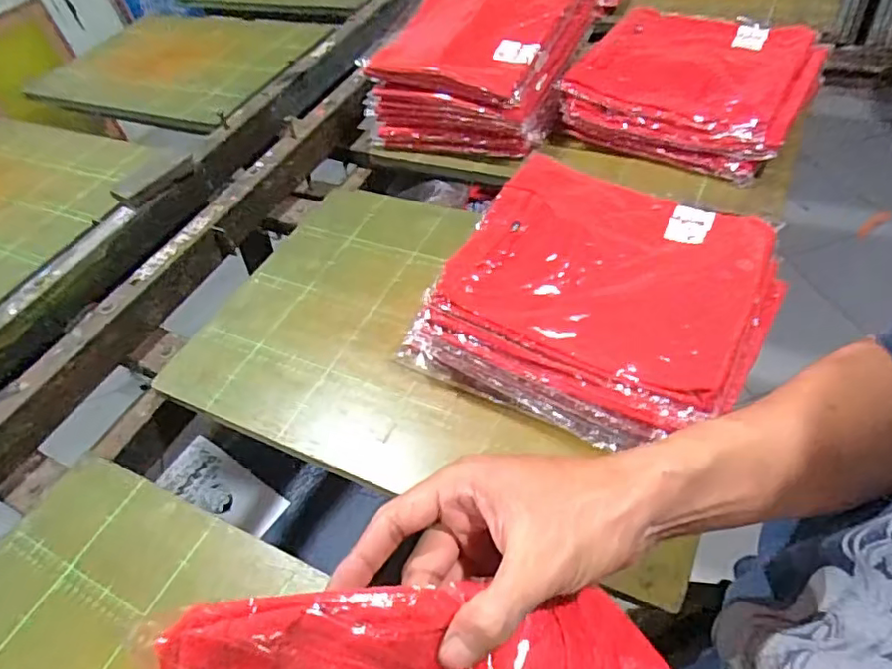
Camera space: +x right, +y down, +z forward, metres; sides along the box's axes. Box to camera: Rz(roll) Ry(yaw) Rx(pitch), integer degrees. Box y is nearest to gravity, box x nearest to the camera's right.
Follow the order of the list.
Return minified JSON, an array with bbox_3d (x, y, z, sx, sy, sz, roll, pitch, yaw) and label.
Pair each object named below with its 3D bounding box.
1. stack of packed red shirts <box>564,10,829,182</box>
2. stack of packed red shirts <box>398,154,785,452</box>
[{"bbox_3d":[0.349,-0.356,0.855,0.297,0.079,0.266,22,57,27],"label":"stack of packed red shirts"},{"bbox_3d":[0.160,-0.033,0.621,0.300,0.121,0.282,22,57,27],"label":"stack of packed red shirts"}]

